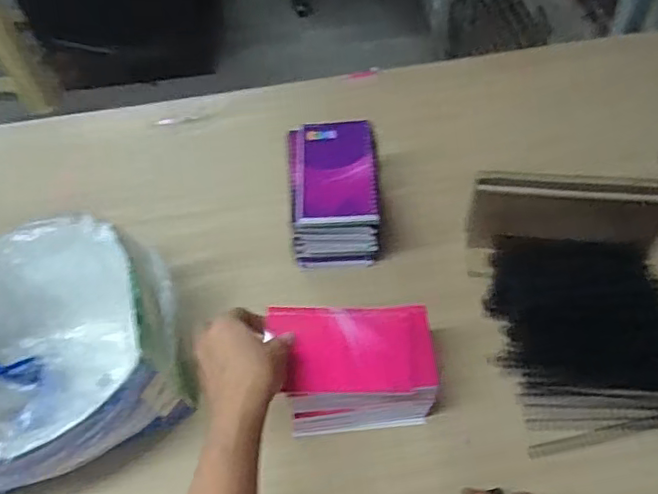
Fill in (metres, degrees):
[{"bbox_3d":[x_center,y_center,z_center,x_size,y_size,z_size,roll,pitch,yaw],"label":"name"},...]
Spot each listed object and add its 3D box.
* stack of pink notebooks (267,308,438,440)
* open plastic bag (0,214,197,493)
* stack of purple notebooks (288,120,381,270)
[{"bbox_3d":[0.023,0.120,0.561,0.143,0.100,0.089,-3,55,3],"label":"stack of pink notebooks"},{"bbox_3d":[-0.263,0.108,0.564,0.259,0.146,0.231,-34,59,-18],"label":"open plastic bag"},{"bbox_3d":[0.007,-0.057,0.671,0.097,0.113,0.137,-3,55,3],"label":"stack of purple notebooks"}]

